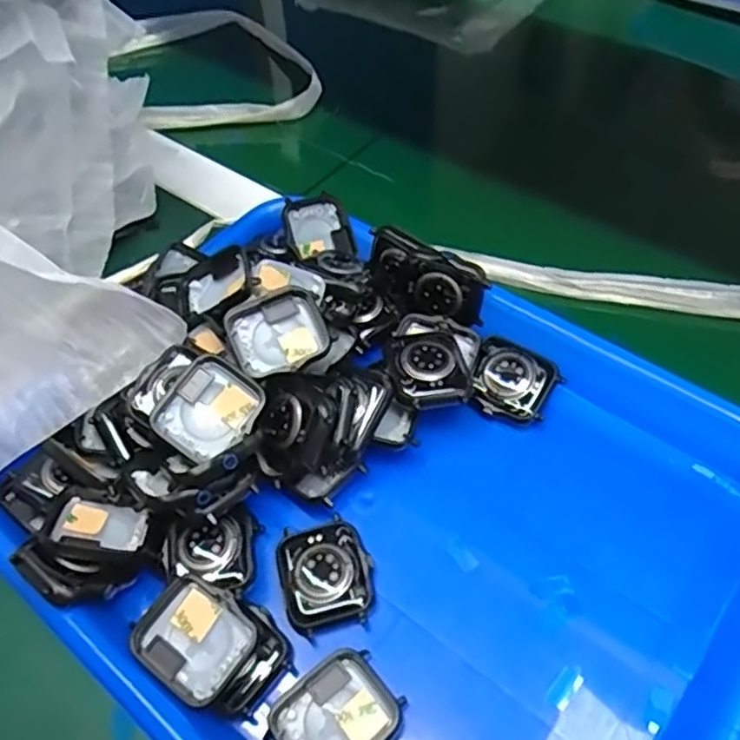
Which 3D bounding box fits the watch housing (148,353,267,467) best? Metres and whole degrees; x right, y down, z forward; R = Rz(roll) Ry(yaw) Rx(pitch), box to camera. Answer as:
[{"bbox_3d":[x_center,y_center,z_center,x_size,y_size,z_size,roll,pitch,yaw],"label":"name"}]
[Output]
[{"bbox_3d":[-0.069,0.017,0.294,0.037,0.013,0.042,39,72,1],"label":"watch housing"}]

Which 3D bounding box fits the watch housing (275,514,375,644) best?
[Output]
[{"bbox_3d":[-0.019,0.087,0.291,0.037,0.013,0.043,-17,53,-5],"label":"watch housing"}]

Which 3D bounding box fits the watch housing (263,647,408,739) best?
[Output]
[{"bbox_3d":[-0.013,0.134,0.260,0.046,0.013,0.038,-38,58,-20],"label":"watch housing"}]

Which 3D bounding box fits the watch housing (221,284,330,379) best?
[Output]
[{"bbox_3d":[-0.043,-0.017,0.316,0.043,0.009,0.038,-28,80,-14],"label":"watch housing"}]

